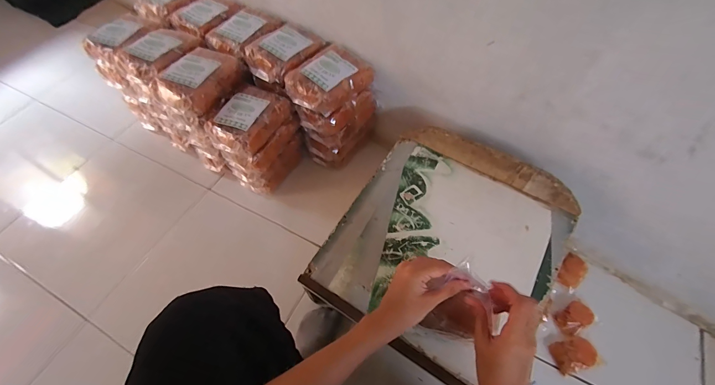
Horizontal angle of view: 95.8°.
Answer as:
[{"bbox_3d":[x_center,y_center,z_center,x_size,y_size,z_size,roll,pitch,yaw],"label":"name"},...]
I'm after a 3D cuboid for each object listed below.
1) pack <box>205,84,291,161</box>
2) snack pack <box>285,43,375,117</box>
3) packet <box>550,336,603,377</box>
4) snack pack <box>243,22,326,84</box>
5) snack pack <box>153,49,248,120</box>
[{"bbox_3d":[-0.260,-0.172,0.761,0.131,0.059,0.178,27,62,17],"label":"pack"},{"bbox_3d":[-0.067,-0.265,0.757,0.139,0.068,0.183,33,64,20],"label":"snack pack"},{"bbox_3d":[0.446,0.330,0.659,0.091,0.021,0.057,-12,58,-6],"label":"packet"},{"bbox_3d":[-0.176,-0.349,0.794,0.143,0.041,0.182,28,63,18],"label":"snack pack"},{"bbox_3d":[-0.374,-0.264,0.766,0.133,0.071,0.186,19,60,13],"label":"snack pack"}]

